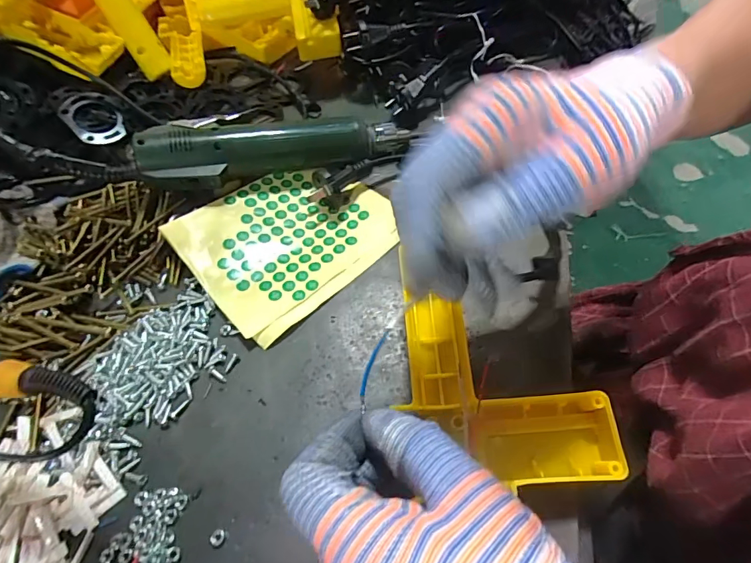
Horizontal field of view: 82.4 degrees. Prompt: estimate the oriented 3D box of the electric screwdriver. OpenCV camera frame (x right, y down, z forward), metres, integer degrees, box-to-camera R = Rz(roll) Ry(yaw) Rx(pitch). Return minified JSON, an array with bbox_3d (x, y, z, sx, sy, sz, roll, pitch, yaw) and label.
[{"bbox_3d":[-0.070,-0.113,0.358,0.235,0.050,0.049,-15,57,-6],"label":"electric screwdriver"}]

